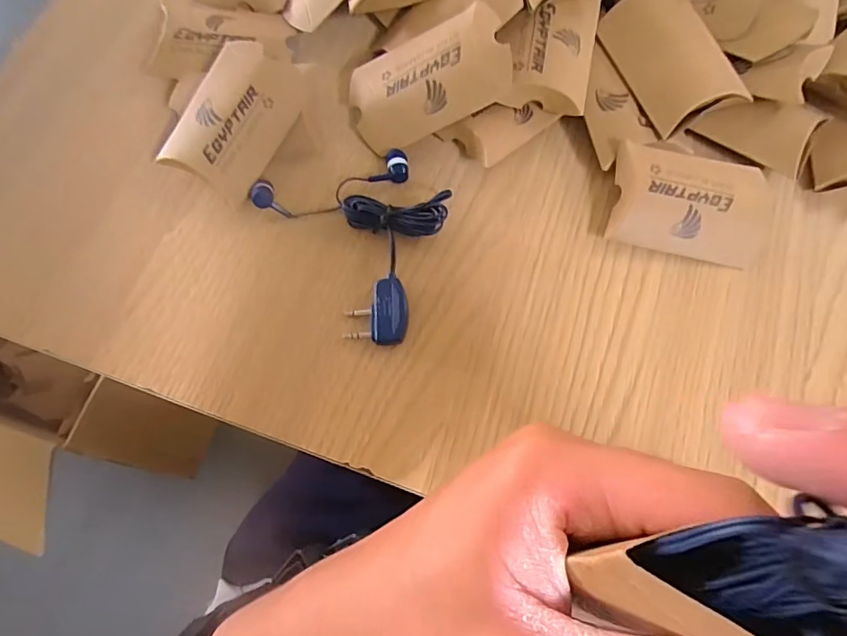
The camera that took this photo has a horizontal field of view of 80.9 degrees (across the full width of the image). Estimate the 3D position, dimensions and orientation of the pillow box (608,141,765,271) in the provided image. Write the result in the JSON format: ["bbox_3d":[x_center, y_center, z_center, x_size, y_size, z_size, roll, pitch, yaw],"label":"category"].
[{"bbox_3d":[0.149,-0.064,0.273,0.085,0.022,0.057,8,74,3],"label":"pillow box"}]

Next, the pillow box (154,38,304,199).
[{"bbox_3d":[-0.106,-0.113,0.283,0.055,0.030,0.079,27,75,8],"label":"pillow box"}]

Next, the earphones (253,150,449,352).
[{"bbox_3d":[-0.028,-0.047,0.272,0.085,0.015,0.114,-33,76,-9],"label":"earphones"}]

